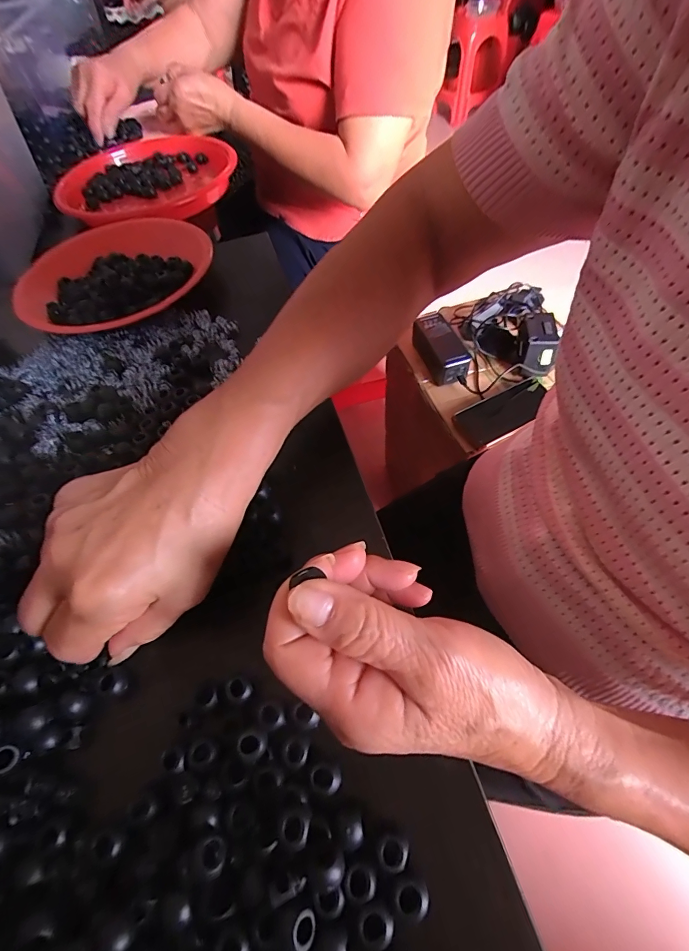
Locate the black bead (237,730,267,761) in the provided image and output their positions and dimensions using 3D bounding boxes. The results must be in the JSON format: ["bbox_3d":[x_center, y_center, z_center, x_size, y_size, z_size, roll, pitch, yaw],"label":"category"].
[{"bbox_3d":[-0.042,0.122,0.181,0.012,0.006,0.011,-2,57,4],"label":"black bead"}]

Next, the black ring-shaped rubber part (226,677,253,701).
[{"bbox_3d":[-0.054,0.109,0.203,0.012,0.004,0.010,26,63,20],"label":"black ring-shaped rubber part"}]

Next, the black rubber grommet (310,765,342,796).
[{"bbox_3d":[-0.008,0.136,0.179,0.013,0.004,0.011,-2,57,4],"label":"black rubber grommet"}]

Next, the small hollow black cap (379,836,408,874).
[{"bbox_3d":[0.020,0.156,0.165,0.011,0.006,0.011,-1,56,2],"label":"small hollow black cap"}]

